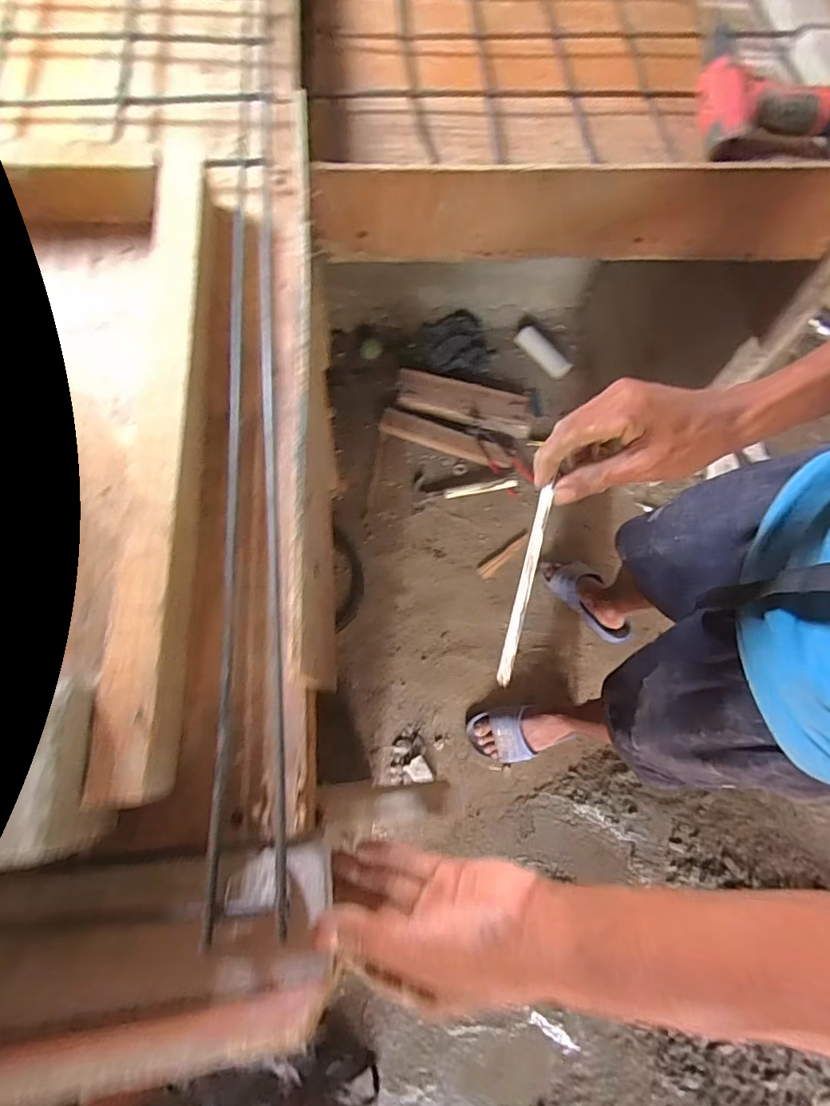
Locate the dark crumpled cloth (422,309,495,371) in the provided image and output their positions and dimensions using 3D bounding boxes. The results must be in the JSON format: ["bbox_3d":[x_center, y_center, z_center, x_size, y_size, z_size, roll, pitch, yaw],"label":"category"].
[{"bbox_3d":[0.130,-0.645,1.516,0.193,0.035,0.237,-5,70,-4],"label":"dark crumpled cloth"}]

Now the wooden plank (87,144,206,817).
[{"bbox_3d":[-0.182,-0.114,0.375,0.046,0.024,0.535,-4,70,-3],"label":"wooden plank"}]

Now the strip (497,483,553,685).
[{"bbox_3d":[0.080,0.020,0.364,0.009,0.007,0.148,16,75,5],"label":"strip"}]

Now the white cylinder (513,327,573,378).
[{"bbox_3d":[0.382,-0.597,1.508,0.185,0.049,0.064,41,74,-1],"label":"white cylinder"}]

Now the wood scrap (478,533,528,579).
[{"bbox_3d":[0.234,0.005,1.314,0.172,0.012,0.030,-37,75,-15],"label":"wood scrap"}]

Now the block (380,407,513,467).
[{"bbox_3d":[0.086,-0.319,1.407,0.374,0.038,0.067,18,70,4],"label":"block"}]

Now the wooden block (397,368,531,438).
[{"bbox_3d":[0.144,-0.438,1.444,0.377,0.045,0.140,14,69,3],"label":"wooden block"}]

